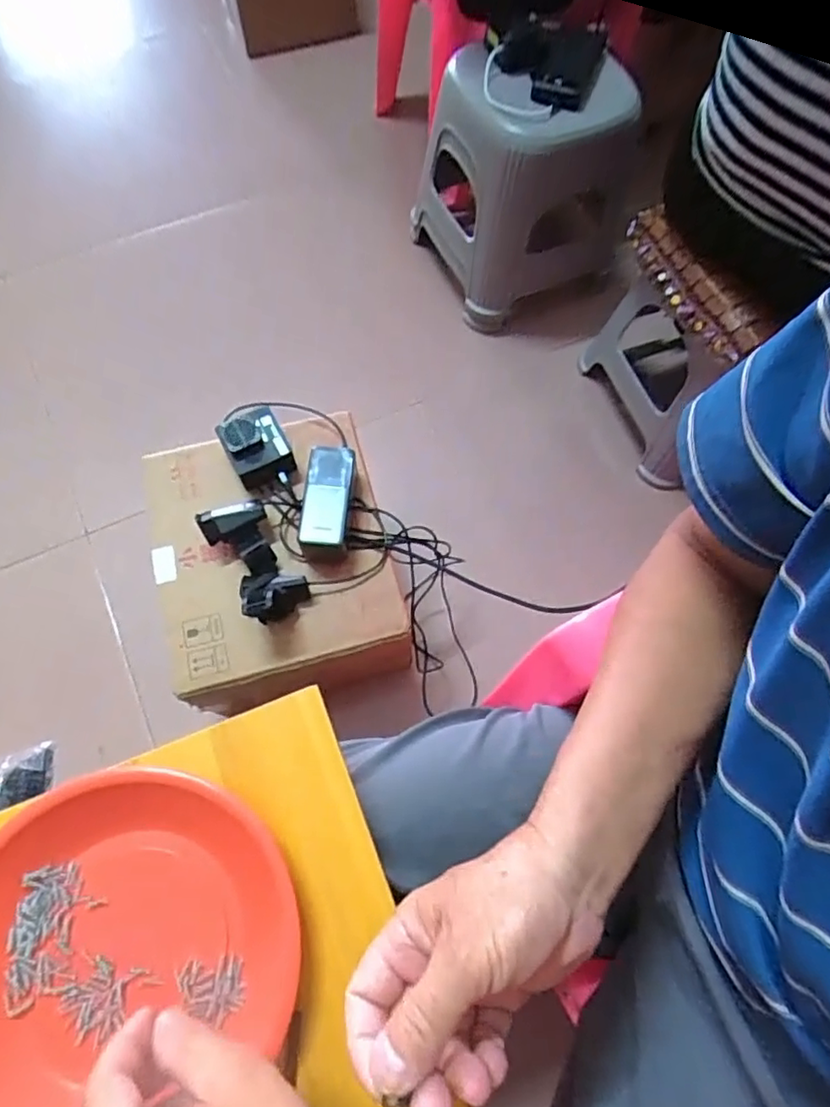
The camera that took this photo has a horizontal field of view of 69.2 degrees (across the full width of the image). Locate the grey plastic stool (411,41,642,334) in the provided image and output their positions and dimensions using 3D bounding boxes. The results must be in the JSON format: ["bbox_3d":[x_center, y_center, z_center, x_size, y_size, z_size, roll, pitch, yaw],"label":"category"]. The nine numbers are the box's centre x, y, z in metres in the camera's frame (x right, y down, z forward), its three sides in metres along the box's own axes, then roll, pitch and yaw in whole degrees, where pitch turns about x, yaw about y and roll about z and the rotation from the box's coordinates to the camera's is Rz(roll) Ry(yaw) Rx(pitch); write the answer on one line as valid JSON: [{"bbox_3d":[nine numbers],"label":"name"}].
[{"bbox_3d":[0.177,-0.642,1.040,0.309,0.322,0.287,-27,72,-10],"label":"grey plastic stool"}]

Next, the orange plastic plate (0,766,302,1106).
[{"bbox_3d":[-0.167,0.223,0.335,0.191,0.031,0.184,0,69,-1],"label":"orange plastic plate"}]

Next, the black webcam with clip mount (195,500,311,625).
[{"bbox_3d":[-0.183,0.006,0.692,0.071,0.073,0.149,-30,72,-11],"label":"black webcam with clip mount"}]

